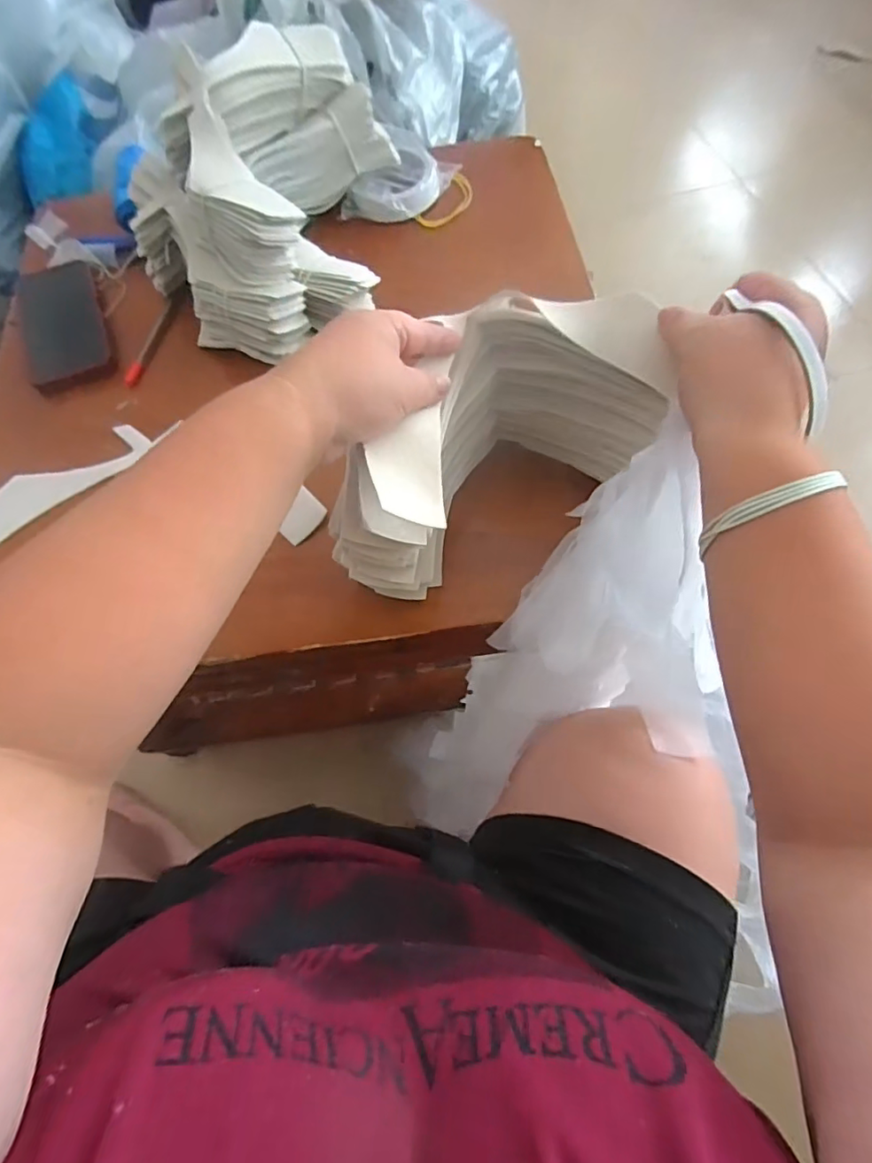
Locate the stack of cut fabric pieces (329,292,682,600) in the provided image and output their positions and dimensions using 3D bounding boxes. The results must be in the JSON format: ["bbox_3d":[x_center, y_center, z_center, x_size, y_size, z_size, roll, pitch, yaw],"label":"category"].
[{"bbox_3d":[0.028,-0.102,0.410,0.245,0.137,0.111,-34,71,-13],"label":"stack of cut fabric pieces"}]

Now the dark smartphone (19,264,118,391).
[{"bbox_3d":[-0.378,-0.259,0.556,0.078,0.015,0.158,-22,69,-9],"label":"dark smartphone"}]

